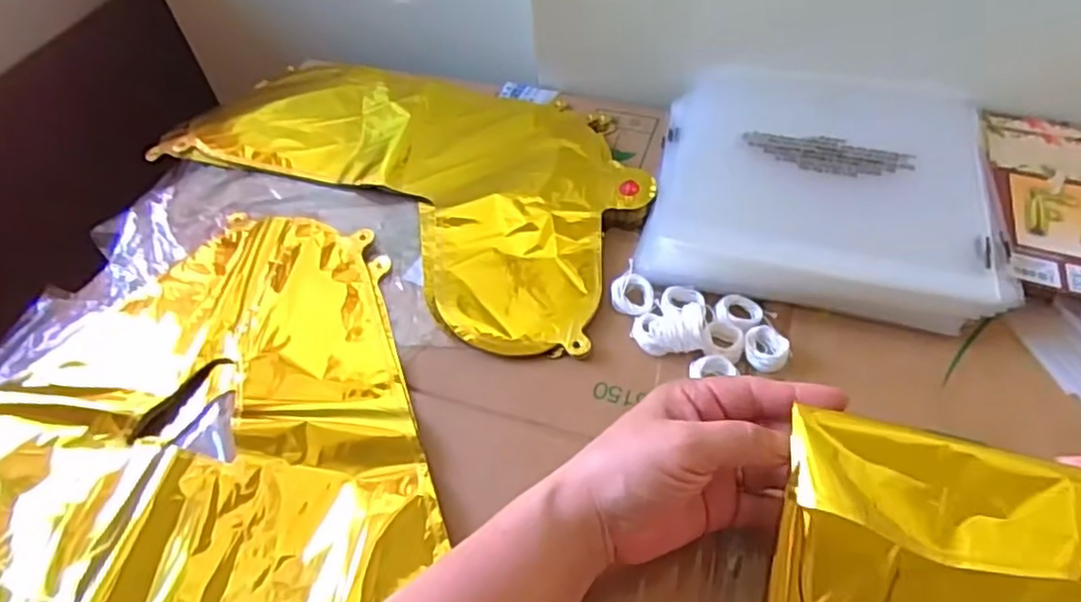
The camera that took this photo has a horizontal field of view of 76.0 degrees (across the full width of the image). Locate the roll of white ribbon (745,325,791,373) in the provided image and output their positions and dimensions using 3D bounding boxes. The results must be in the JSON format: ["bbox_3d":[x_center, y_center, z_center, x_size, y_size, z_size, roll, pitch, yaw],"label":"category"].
[{"bbox_3d":[0.139,0.030,0.424,0.025,0.008,0.029,10,54,13],"label":"roll of white ribbon"}]

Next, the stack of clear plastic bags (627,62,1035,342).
[{"bbox_3d":[0.203,-0.089,0.504,0.225,0.025,0.227,9,54,12],"label":"stack of clear plastic bags"}]

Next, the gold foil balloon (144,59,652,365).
[{"bbox_3d":[-0.114,-0.115,0.555,0.410,0.014,0.227,23,58,21],"label":"gold foil balloon"}]

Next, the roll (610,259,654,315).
[{"bbox_3d":[0.060,-0.007,0.454,0.027,0.011,0.033,-31,56,-17],"label":"roll"}]

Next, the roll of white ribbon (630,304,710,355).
[{"bbox_3d":[0.081,0.017,0.429,0.046,0.020,0.029,4,53,9],"label":"roll of white ribbon"}]

